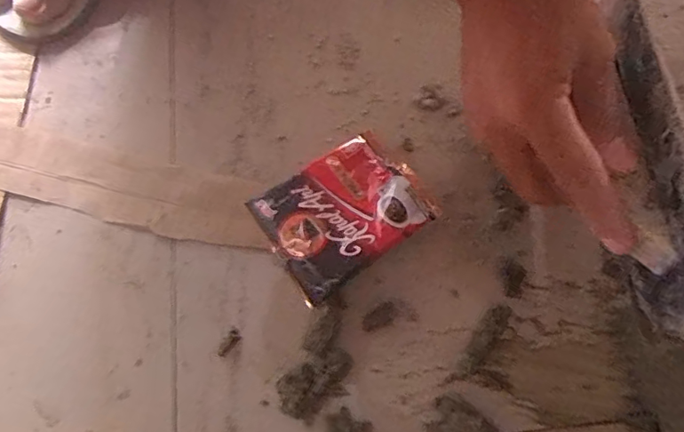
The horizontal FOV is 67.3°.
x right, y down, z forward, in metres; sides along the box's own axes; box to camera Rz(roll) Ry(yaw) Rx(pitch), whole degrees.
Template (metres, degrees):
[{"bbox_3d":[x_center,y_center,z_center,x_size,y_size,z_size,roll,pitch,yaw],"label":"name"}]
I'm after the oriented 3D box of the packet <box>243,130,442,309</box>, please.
[{"bbox_3d":[-0.002,-0.005,0.346,0.103,0.009,0.087,-34,64,-7],"label":"packet"}]

